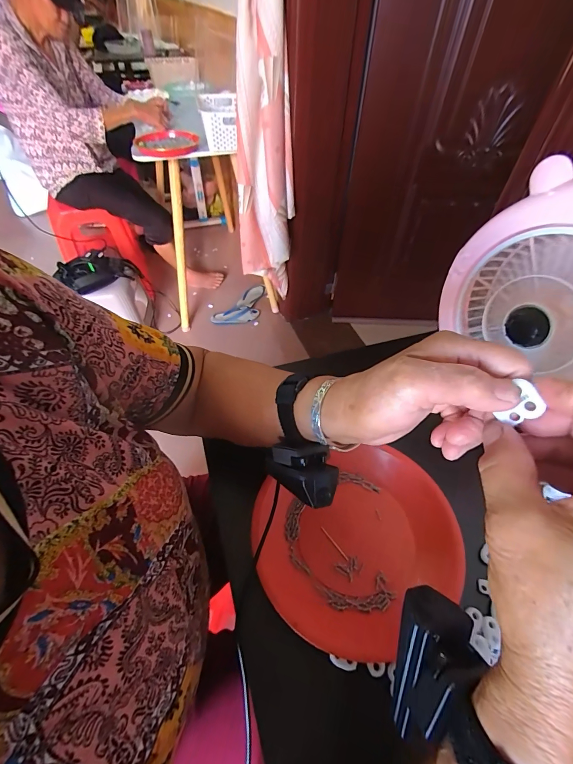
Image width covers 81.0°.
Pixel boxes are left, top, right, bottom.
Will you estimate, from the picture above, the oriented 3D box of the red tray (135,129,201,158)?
[{"bbox_3d":[-0.417,-0.851,1.191,0.195,0.023,0.207,1,53,-5],"label":"red tray"}]

